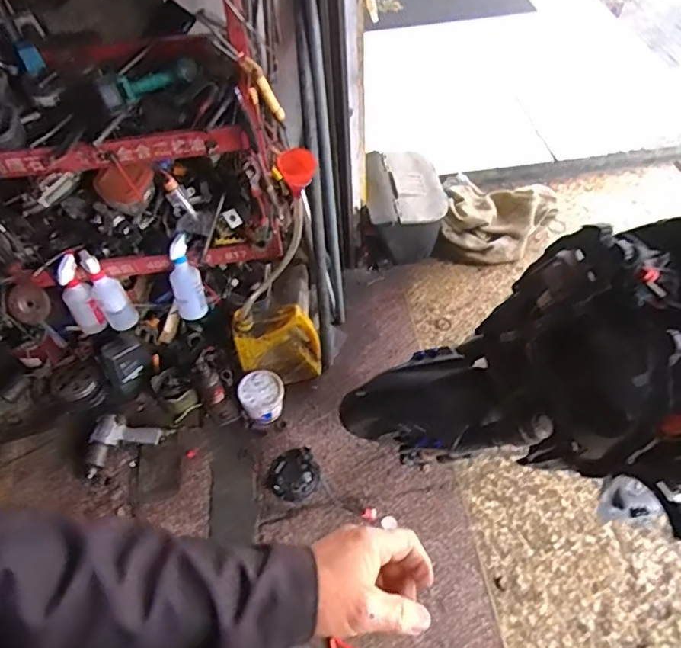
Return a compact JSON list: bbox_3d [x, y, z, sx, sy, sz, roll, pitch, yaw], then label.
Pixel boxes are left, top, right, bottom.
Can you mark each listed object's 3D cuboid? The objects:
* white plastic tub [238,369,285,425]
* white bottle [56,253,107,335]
[{"bbox_3d":[-0.216,0.205,1.496,0.122,0.131,0.112,-19,55,-11],"label":"white plastic tub"},{"bbox_3d":[-0.664,-0.065,1.370,0.075,0.213,0.093,-31,57,-18],"label":"white bottle"}]

